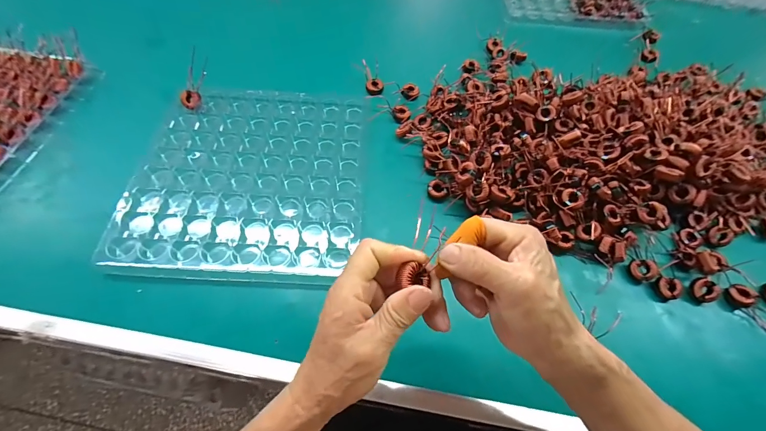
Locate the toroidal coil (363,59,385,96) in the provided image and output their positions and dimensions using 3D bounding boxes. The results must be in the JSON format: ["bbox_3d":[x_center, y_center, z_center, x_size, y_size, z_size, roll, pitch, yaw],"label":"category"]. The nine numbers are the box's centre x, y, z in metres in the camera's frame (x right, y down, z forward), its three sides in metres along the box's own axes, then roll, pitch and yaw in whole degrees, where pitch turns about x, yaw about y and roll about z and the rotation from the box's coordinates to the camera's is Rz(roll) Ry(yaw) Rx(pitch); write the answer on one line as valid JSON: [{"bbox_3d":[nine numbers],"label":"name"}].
[{"bbox_3d":[-0.015,-0.220,0.543,0.027,0.011,0.057,-11,91,-7],"label":"toroidal coil"}]

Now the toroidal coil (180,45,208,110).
[{"bbox_3d":[-0.276,-0.199,0.500,0.029,0.013,0.088,6,87,3],"label":"toroidal coil"}]

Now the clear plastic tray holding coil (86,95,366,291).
[{"bbox_3d":[-0.168,-0.054,0.444,0.287,0.020,0.287,1,59,0],"label":"clear plastic tray holding coil"}]

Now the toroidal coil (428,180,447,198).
[{"bbox_3d":[0.071,-0.033,0.451,0.023,0.018,0.021,0,59,-1],"label":"toroidal coil"}]

